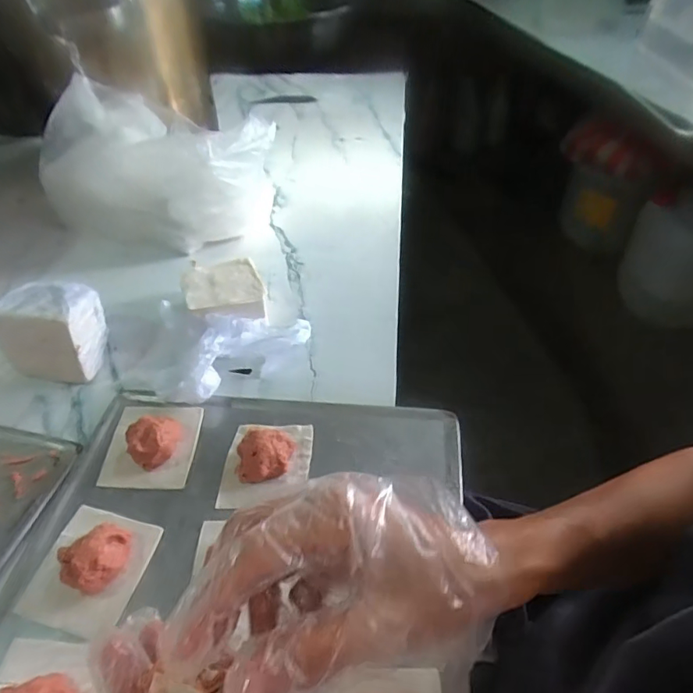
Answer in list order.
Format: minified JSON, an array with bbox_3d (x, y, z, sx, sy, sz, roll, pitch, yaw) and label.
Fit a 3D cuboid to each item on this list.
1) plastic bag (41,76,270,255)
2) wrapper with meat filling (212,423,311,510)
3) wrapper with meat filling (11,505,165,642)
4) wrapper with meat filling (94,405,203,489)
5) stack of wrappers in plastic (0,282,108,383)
[{"bbox_3d":[-0.236,-0.220,0.644,0.287,0.166,0.133,16,47,17],"label":"plastic bag"},{"bbox_3d":[-0.069,0.090,0.424,0.074,0.031,0.077,1,44,2],"label":"wrapper with meat filling"},{"bbox_3d":[-0.191,0.157,0.367,0.075,0.033,0.085,9,45,9],"label":"wrapper with meat filling"},{"bbox_3d":[-0.175,0.079,0.444,0.076,0.030,0.084,1,44,1],"label":"wrapper with meat filling"},{"bbox_3d":[-0.297,-0.020,0.514,0.089,0.075,0.081,6,45,6],"label":"stack of wrappers in plastic"}]

